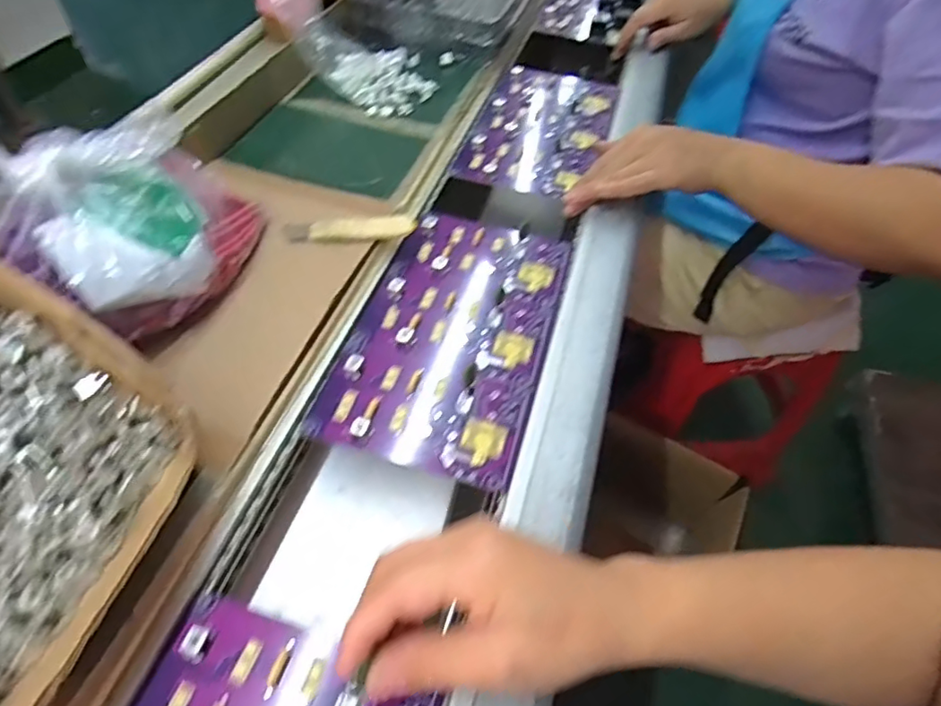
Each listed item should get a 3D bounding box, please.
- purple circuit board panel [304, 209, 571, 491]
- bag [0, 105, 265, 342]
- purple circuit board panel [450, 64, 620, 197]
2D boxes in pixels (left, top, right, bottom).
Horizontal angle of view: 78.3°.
[{"bbox_3d":[-0.009,-0.024,0.446,0.135,0.014,0.242,16,50,7],"label":"purple circuit board panel"},{"bbox_3d":[-0.222,-0.093,0.393,0.103,0.108,0.171,30,53,18],"label":"bag"},{"bbox_3d":[0.082,-0.254,0.645,0.136,0.022,0.254,16,50,7],"label":"purple circuit board panel"}]

